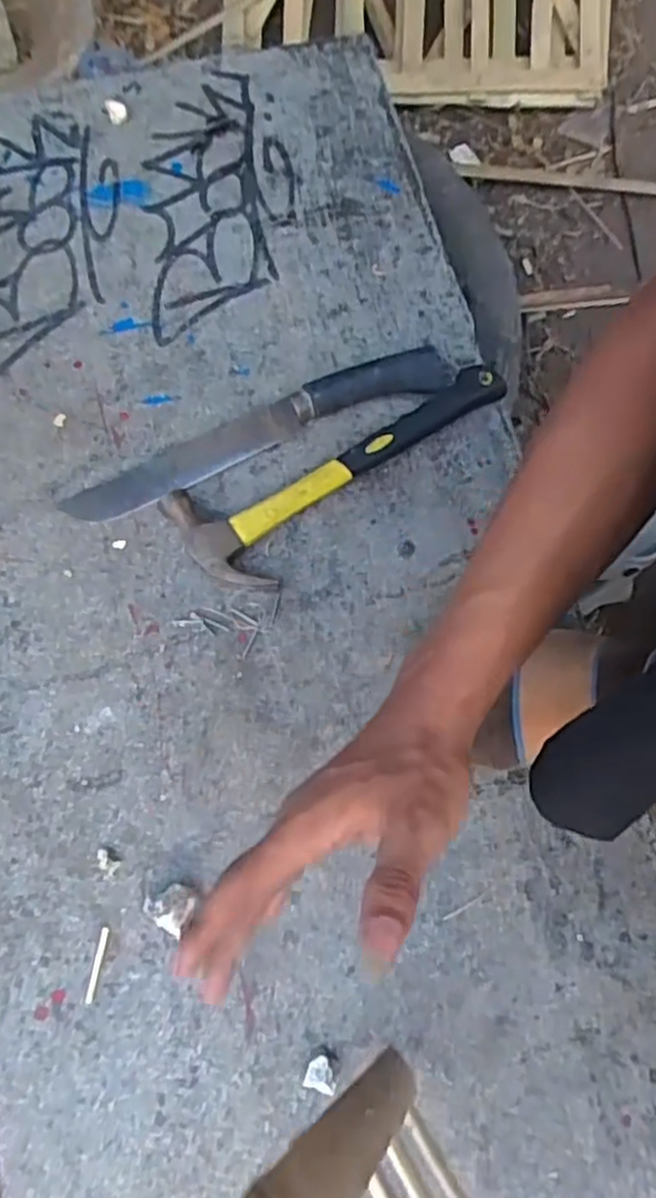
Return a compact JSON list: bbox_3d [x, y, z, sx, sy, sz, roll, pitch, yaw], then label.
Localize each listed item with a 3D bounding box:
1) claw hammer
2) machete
[{"bbox_3d":[0.020,-0.088,0.549,0.265,0.022,0.089,-25,77,-8],"label":"claw hammer"},{"bbox_3d":[-0.050,-0.128,0.556,0.302,0.022,0.040,-22,77,-8],"label":"machete"}]

